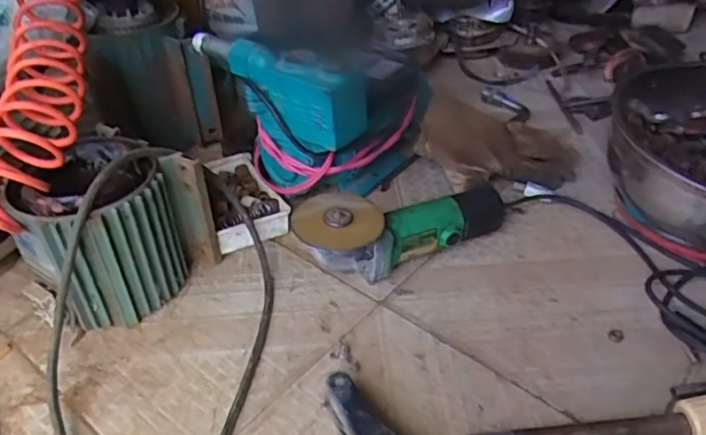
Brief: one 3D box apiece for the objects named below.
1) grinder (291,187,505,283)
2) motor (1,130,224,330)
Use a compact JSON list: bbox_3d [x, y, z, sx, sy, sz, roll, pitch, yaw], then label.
[{"bbox_3d":[0.066,0.014,0.686,0.296,0.085,0.084,-7,37,-28],"label":"grinder"},{"bbox_3d":[-0.272,0.013,0.663,0.140,0.167,0.176,26,46,30],"label":"motor"}]

